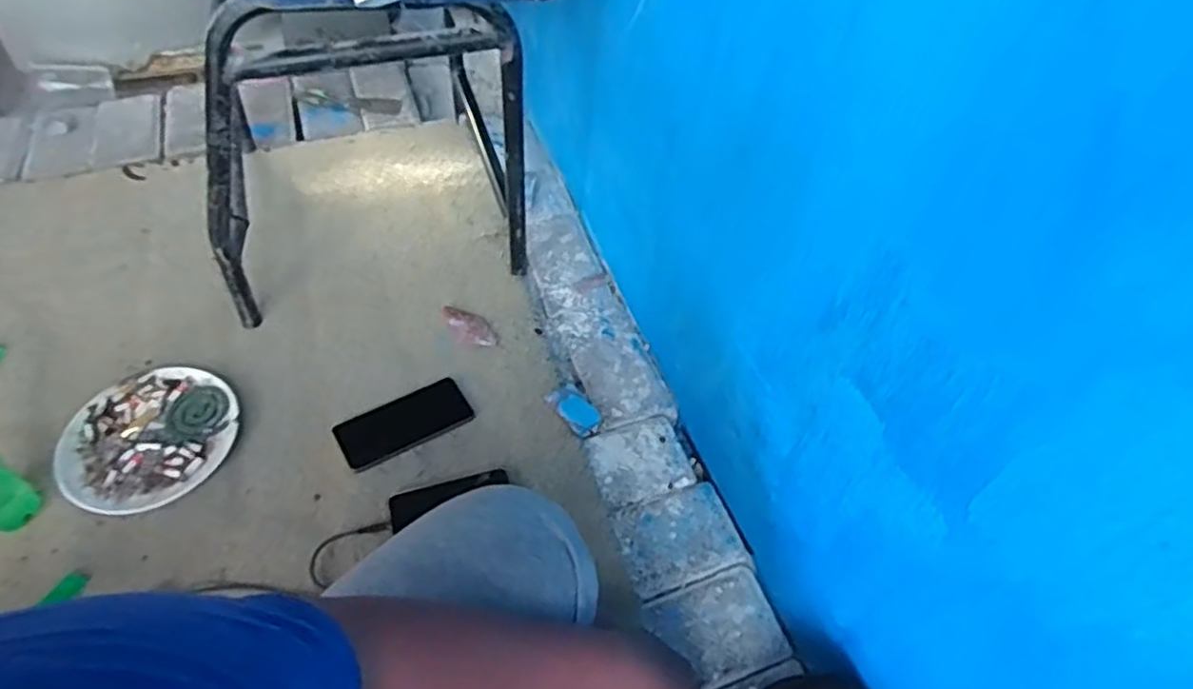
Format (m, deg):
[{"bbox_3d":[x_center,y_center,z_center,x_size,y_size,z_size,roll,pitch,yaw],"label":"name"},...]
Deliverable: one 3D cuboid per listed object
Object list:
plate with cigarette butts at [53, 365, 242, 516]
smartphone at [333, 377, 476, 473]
[{"bbox_3d":[-0.549,0.109,0.859,0.192,0.013,0.197,3,51,-3],"label":"plate with cigarette butts"},{"bbox_3d":[-0.243,0.099,0.894,0.161,0.007,0.077,-25,57,-23],"label":"smartphone"}]

